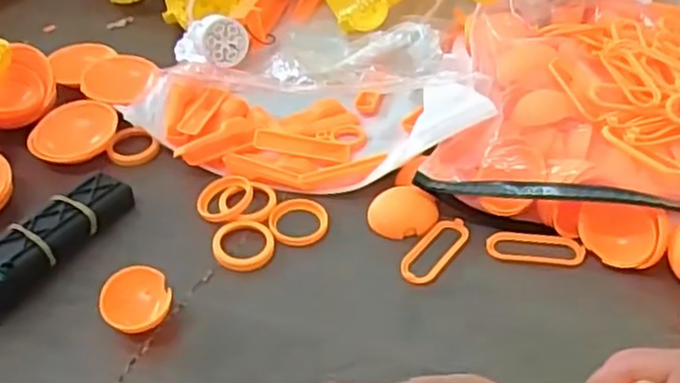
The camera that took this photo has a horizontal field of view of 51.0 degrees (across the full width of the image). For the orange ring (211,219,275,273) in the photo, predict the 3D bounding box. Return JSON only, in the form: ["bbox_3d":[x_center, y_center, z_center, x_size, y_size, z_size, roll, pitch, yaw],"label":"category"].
[{"bbox_3d":[-0.056,0.030,0.414,0.034,0.005,0.036,-1,42,1],"label":"orange ring"}]

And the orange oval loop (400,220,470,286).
[{"bbox_3d":[0.056,0.034,0.413,0.022,0.005,0.057,27,49,28],"label":"orange oval loop"}]

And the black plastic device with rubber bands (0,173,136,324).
[{"bbox_3d":[-0.170,0.028,0.405,0.030,0.029,0.116,21,47,23],"label":"black plastic device with rubber bands"}]

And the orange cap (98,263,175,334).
[{"bbox_3d":[-0.106,0.059,0.374,0.035,0.019,0.040,-18,44,-17],"label":"orange cap"}]

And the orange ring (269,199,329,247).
[{"bbox_3d":[-0.025,0.017,0.430,0.035,0.004,0.036,-1,42,1],"label":"orange ring"}]

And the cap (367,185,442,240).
[{"bbox_3d":[0.039,0.011,0.431,0.042,0.012,0.032,-10,43,-9],"label":"cap"}]

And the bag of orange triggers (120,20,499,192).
[{"bbox_3d":[-0.027,-0.075,0.509,0.234,0.040,0.196,-9,43,-8],"label":"bag of orange triggers"}]

